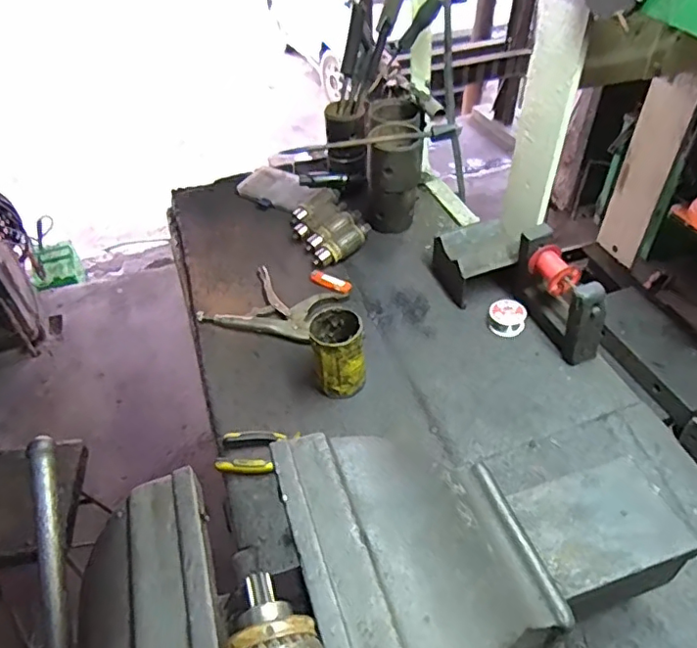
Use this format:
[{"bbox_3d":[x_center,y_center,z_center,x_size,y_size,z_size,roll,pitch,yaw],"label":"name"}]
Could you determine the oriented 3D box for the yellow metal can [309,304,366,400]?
[{"bbox_3d":[-0.016,0.042,0.808,0.074,0.109,0.087,-10,45,-8],"label":"yellow metal can"}]

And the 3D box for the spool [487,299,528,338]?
[{"bbox_3d":[0.254,-0.010,0.897,0.060,0.034,0.055,11,46,14],"label":"spool"}]

